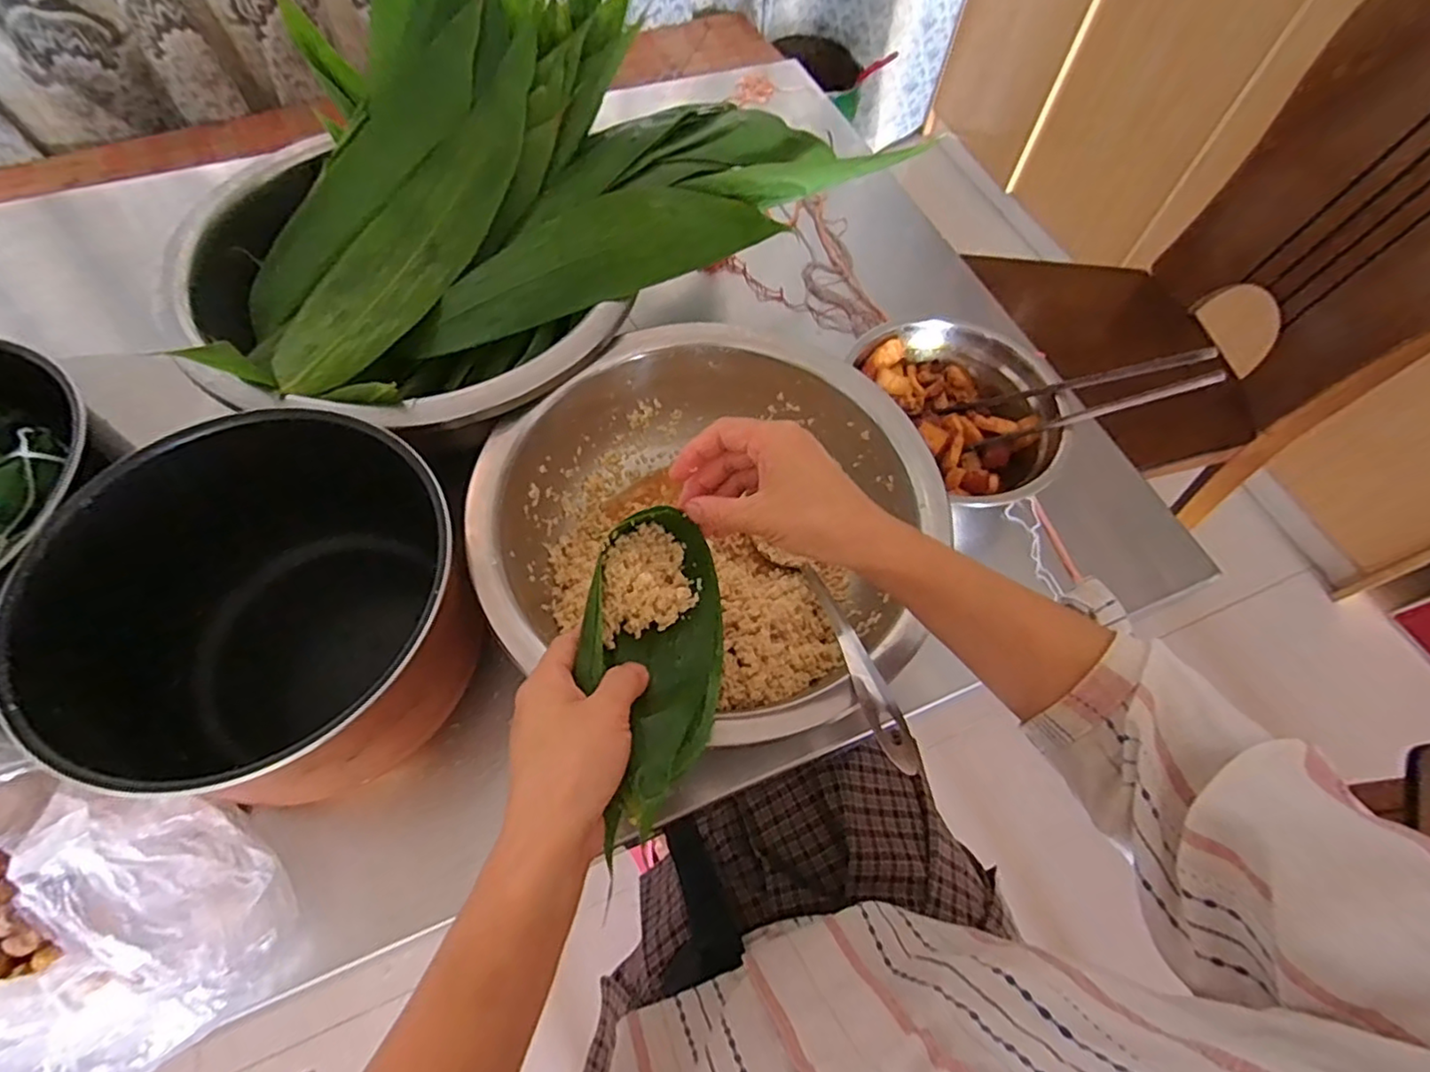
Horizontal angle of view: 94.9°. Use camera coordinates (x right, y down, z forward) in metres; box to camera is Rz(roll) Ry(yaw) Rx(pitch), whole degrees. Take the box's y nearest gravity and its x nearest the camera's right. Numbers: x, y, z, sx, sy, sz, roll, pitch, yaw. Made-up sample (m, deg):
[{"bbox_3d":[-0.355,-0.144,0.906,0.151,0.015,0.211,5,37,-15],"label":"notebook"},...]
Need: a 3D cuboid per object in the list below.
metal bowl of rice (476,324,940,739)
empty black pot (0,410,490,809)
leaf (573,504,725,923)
[{"bbox_3d":[-0.006,-0.012,0.497,0.318,0.095,0.298,1,62,-2],"label":"metal bowl of rice"},{"bbox_3d":[-0.290,0.049,0.436,0.251,0.146,0.230,1,62,-2],"label":"empty black pot"},{"bbox_3d":[-0.034,0.061,0.342,0.077,0.039,0.186,0,45,-3],"label":"leaf"}]

